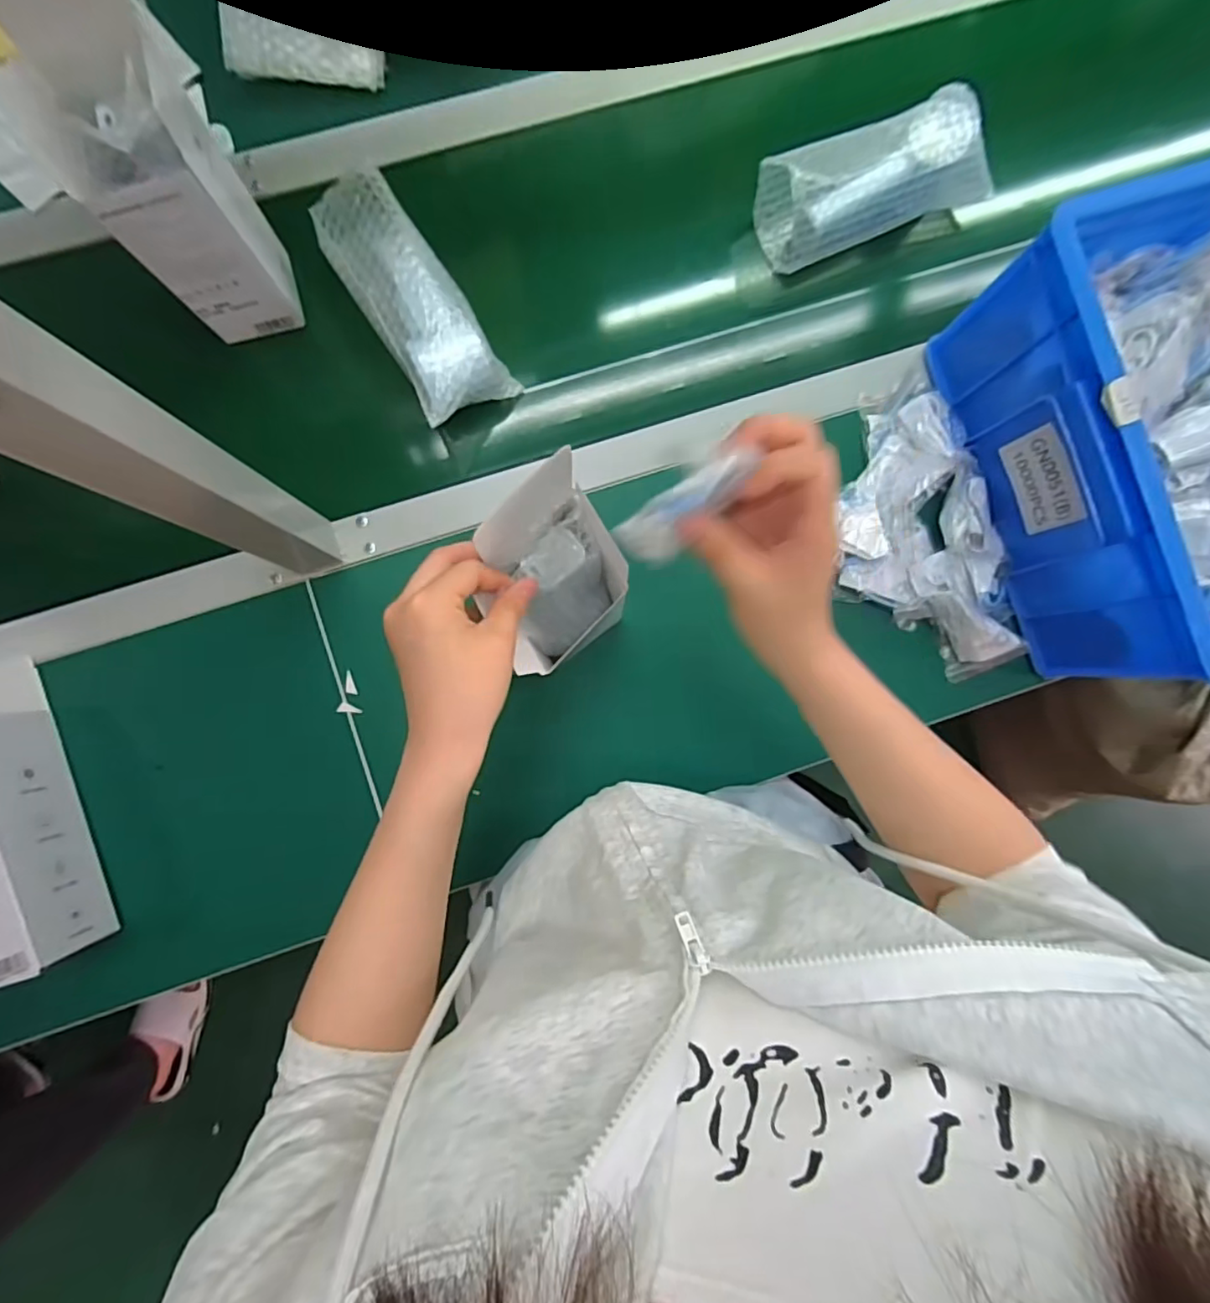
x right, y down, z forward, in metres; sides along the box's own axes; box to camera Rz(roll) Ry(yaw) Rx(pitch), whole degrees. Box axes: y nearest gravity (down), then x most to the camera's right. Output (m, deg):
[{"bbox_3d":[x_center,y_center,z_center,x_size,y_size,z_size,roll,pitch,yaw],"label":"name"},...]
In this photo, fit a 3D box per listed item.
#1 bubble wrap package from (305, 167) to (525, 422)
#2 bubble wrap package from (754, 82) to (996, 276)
[{"bbox_3d":[-0.161,-0.293,0.498,0.080,0.066,0.192,-33,87,-5],"label":"bubble wrap package"},{"bbox_3d":[0.245,-0.422,0.530,0.199,0.074,0.077,-20,86,-5],"label":"bubble wrap package"}]

